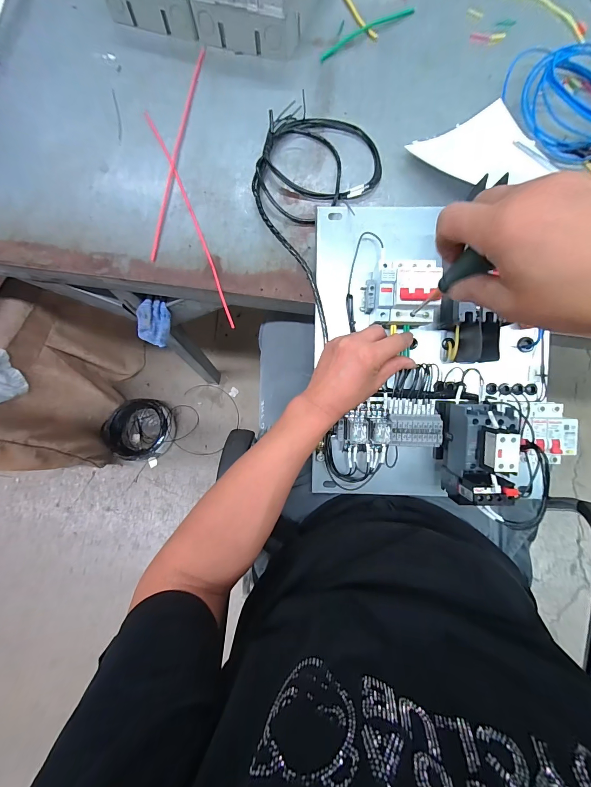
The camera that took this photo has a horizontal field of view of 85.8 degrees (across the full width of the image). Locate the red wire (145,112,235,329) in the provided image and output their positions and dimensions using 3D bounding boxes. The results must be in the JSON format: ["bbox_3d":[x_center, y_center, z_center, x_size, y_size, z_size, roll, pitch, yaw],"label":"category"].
[{"bbox_3d":[-0.167,-0.288,0.495,0.014,0.006,0.429,-23,78,-5],"label":"red wire"}]

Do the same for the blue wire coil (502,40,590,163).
[{"bbox_3d":[0.482,-0.513,0.523,0.247,0.044,0.214,-39,80,-8],"label":"blue wire coil"}]

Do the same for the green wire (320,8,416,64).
[{"bbox_3d":[0.128,-0.667,0.586,0.204,0.009,0.031,-32,79,-7],"label":"green wire"}]

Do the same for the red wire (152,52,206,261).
[{"bbox_3d":[-0.196,-0.417,0.530,0.014,0.004,0.445,6,77,2],"label":"red wire"}]

